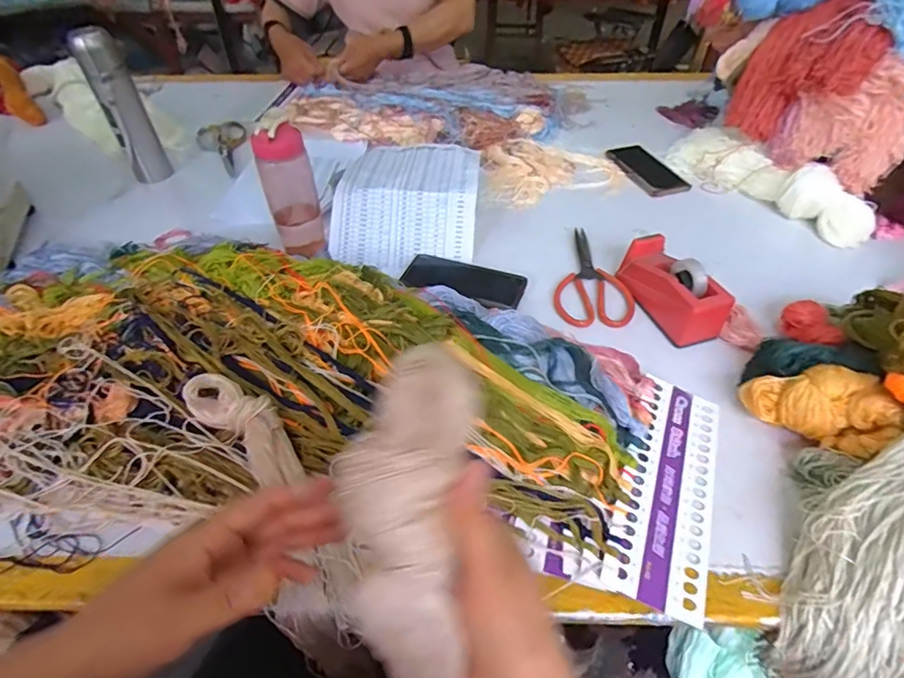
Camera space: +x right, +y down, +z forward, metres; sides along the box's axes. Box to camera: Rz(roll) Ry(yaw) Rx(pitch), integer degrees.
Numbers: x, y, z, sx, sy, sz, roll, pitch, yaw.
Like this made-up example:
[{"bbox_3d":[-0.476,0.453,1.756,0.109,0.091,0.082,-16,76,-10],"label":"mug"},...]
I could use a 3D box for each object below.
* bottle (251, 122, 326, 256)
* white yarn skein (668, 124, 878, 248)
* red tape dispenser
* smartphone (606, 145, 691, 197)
[{"bbox_3d":[-0.219,-0.197,0.686,0.064,0.187,0.064,-16,48,-13],"label":"bottle"},{"bbox_3d":[0.512,-0.267,0.827,0.101,0.064,0.348,-24,50,-20],"label":"white yarn skein"},{"bbox_3d":[0.277,-0.063,0.632,0.070,0.071,0.148,-12,47,-10],"label":"red tape dispenser"},{"bbox_3d":[0.348,-0.303,0.894,0.088,0.009,0.163,-14,47,-11],"label":"smartphone"}]

